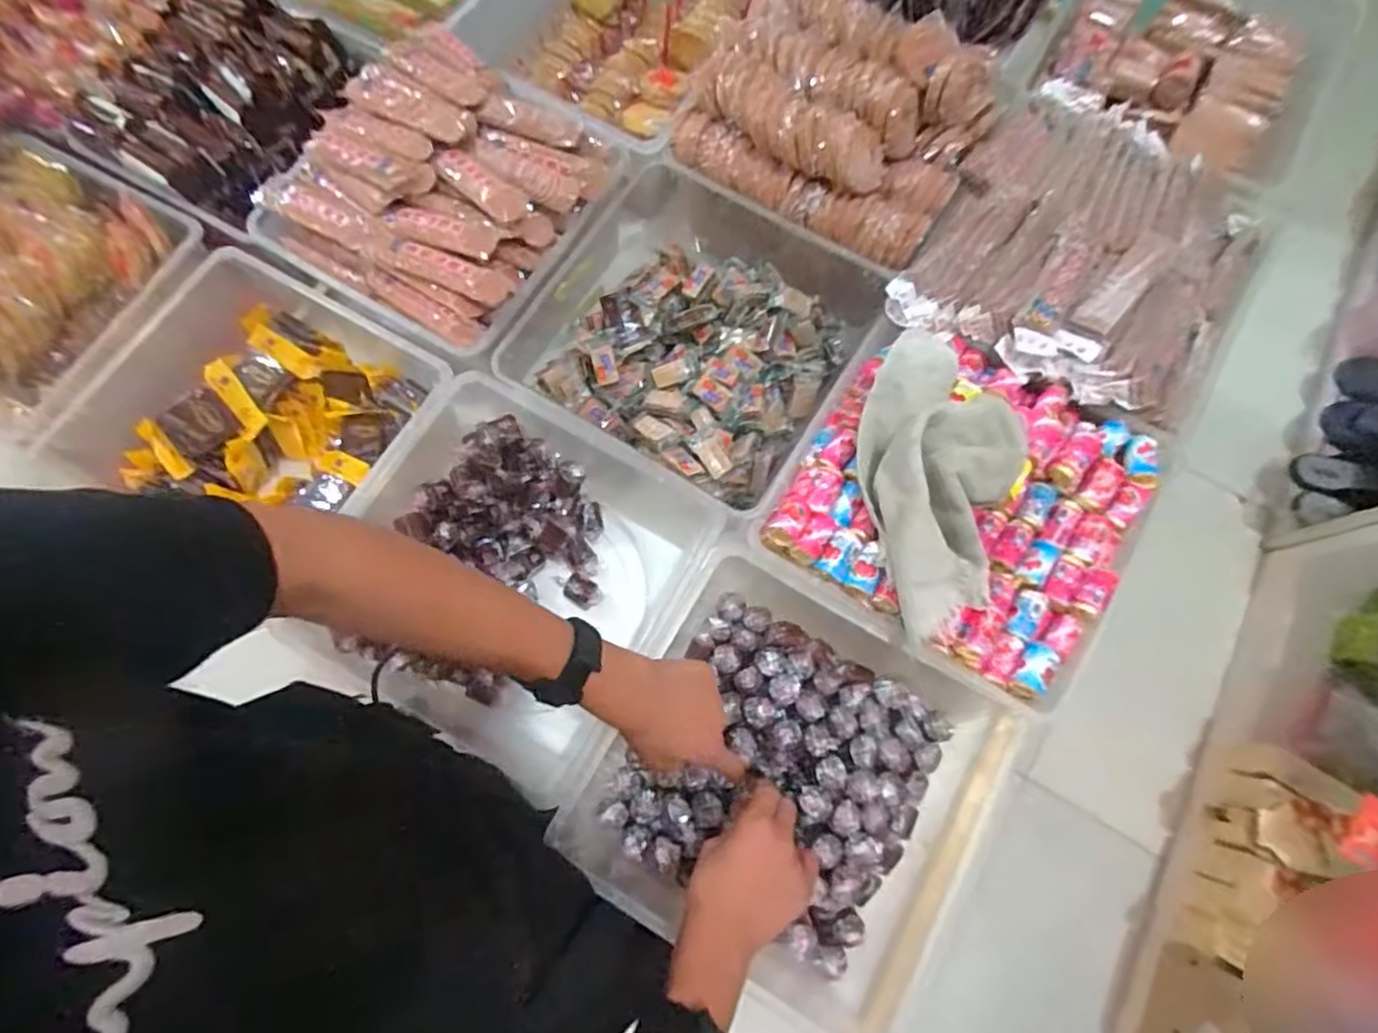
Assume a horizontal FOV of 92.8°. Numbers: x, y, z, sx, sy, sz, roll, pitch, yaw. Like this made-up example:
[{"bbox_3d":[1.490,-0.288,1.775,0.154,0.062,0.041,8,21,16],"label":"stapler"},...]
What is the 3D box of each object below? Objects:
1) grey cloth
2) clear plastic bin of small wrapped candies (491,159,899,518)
[{"bbox_3d":[0.208,-0.028,0.530,0.115,0.059,0.232,-10,75,-2],"label":"grey cloth"},{"bbox_3d":[0.010,-0.198,0.703,0.318,0.130,0.342,29,77,8],"label":"clear plastic bin of small wrapped candies"}]

